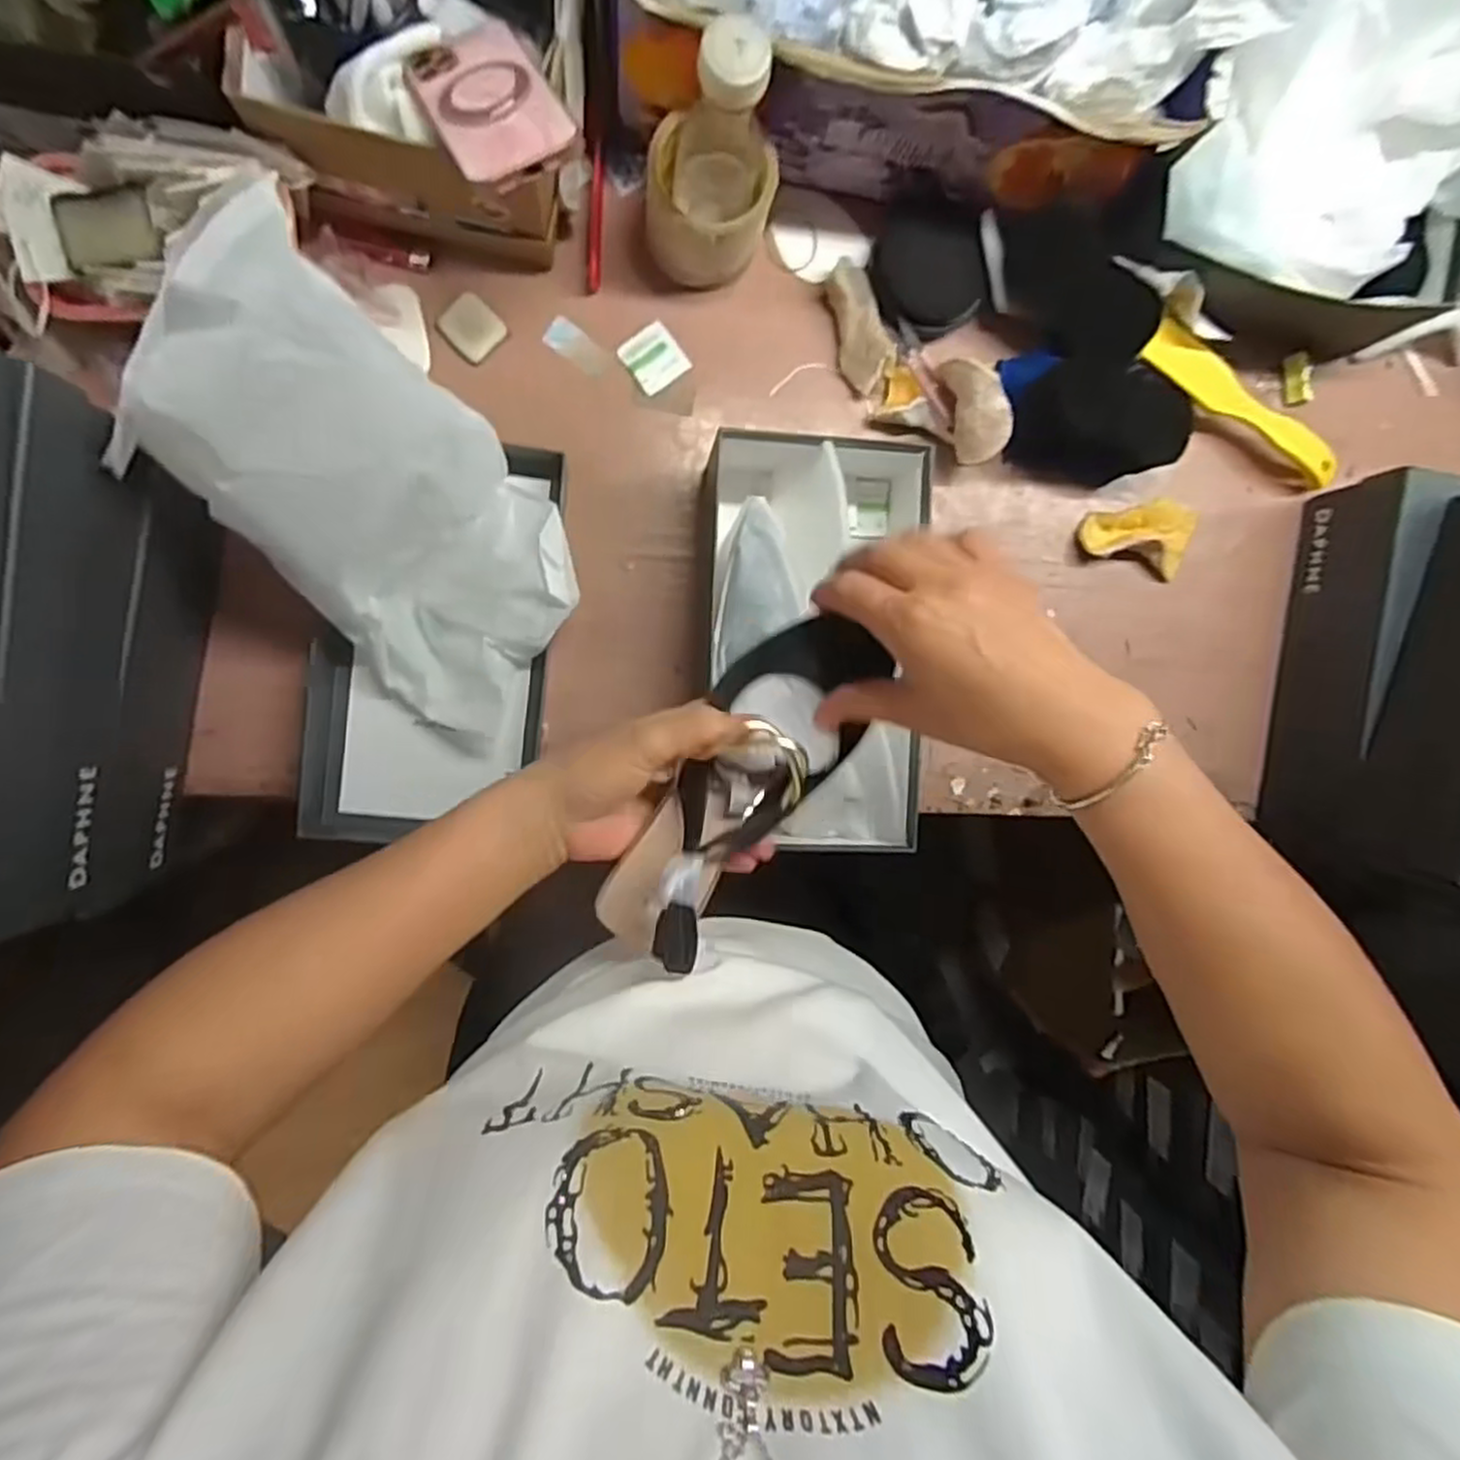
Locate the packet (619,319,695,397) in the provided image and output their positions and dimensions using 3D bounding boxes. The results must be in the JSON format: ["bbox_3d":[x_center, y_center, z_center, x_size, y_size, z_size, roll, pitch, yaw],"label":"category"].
[{"bbox_3d":[-0.059,-0.295,0.605,0.045,0.005,0.043,-39,98,-4],"label":"packet"}]

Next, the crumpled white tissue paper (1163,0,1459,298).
[{"bbox_3d":[0.470,-0.437,0.534,0.315,0.113,0.201,-12,96,-7],"label":"crumpled white tissue paper"}]

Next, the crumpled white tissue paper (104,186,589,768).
[{"bbox_3d":[-0.222,-0.135,0.484,0.172,0.177,0.263,-43,99,-3],"label":"crumpled white tissue paper"}]

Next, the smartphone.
[{"bbox_3d":[-0.151,-0.390,0.468,0.071,0.012,0.152,-28,68,-5],"label":"smartphone"}]

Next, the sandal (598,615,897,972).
[{"bbox_3d":[0.008,0.027,0.391,0.072,0.051,0.192,36,85,-9],"label":"sandal"}]

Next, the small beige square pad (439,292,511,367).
[{"bbox_3d":[-0.198,-0.308,0.583,0.044,0.004,0.041,44,87,-9],"label":"small beige square pad"}]

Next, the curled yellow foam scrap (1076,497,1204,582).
[{"bbox_3d":[0.360,-0.167,0.658,0.108,0.032,0.060,4,94,-8],"label":"curled yellow foam scrap"}]

